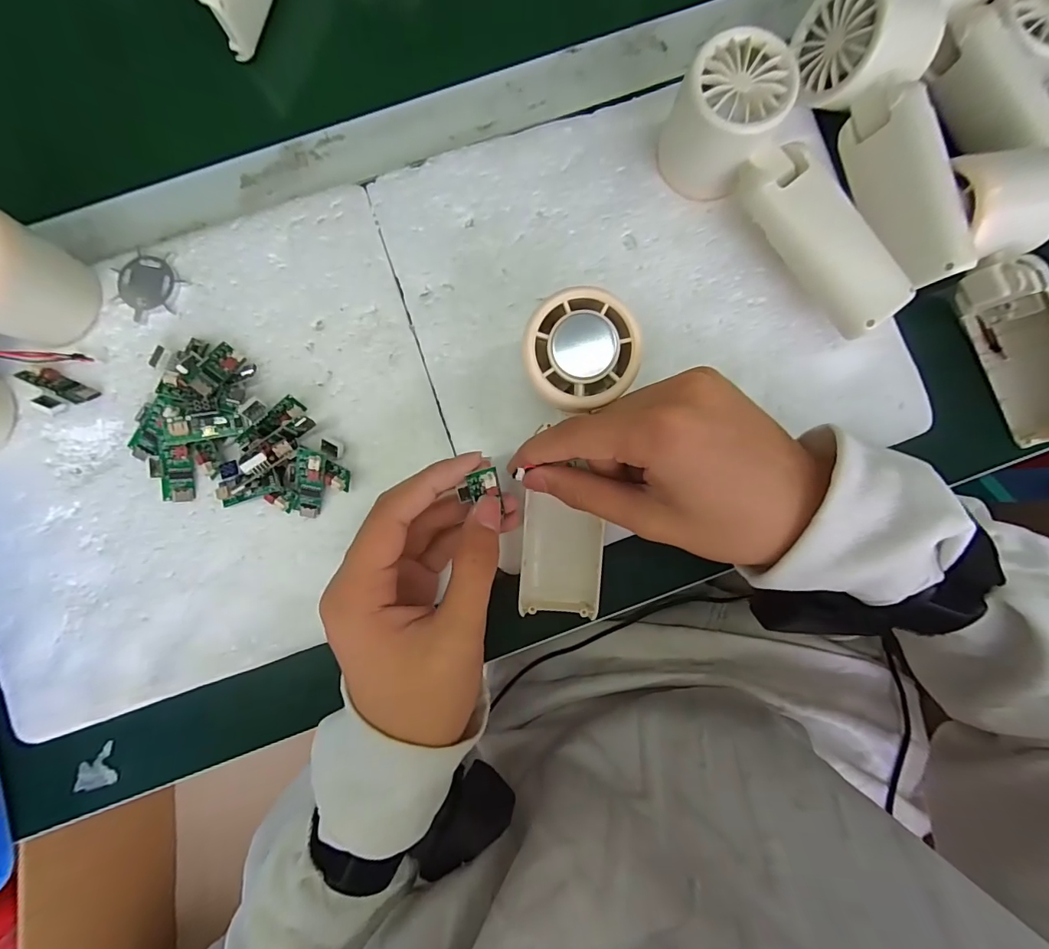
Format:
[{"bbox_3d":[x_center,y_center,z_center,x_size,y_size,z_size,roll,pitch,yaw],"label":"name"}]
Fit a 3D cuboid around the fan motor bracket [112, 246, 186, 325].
[{"bbox_3d":[-0.215,-0.108,0.265,0.037,0.006,0.038,0,86,-1],"label":"fan motor bracket"}]

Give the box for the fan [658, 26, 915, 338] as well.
[{"bbox_3d":[0.143,-0.149,0.250,0.053,0.055,0.163,-43,88,-3],"label":"fan"}]

